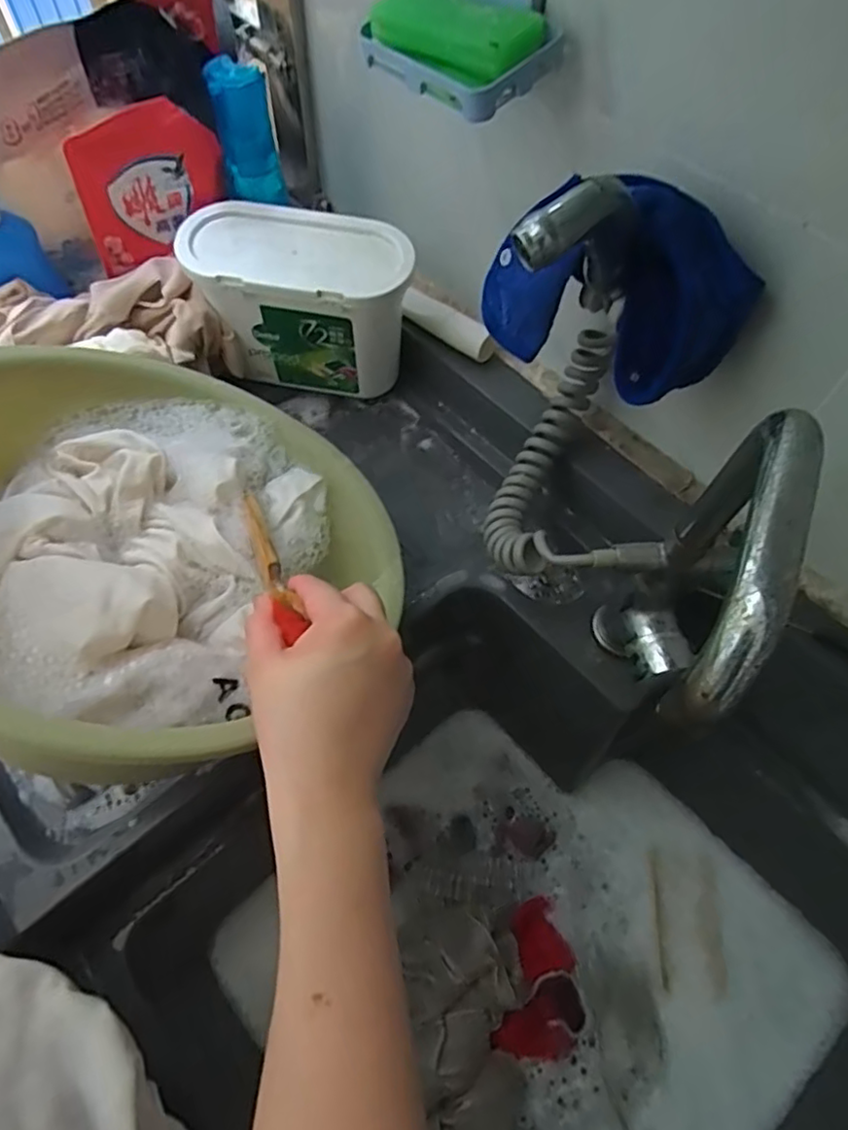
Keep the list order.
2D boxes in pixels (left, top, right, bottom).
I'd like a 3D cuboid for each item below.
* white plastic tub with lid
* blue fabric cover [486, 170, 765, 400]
[{"bbox_3d":[-0.117,-0.252,0.620,0.200,0.147,0.101,9,61,3],"label":"white plastic tub with lid"},{"bbox_3d":[0.126,-0.184,0.416,0.167,0.117,0.048,26,63,12],"label":"blue fabric cover"}]

